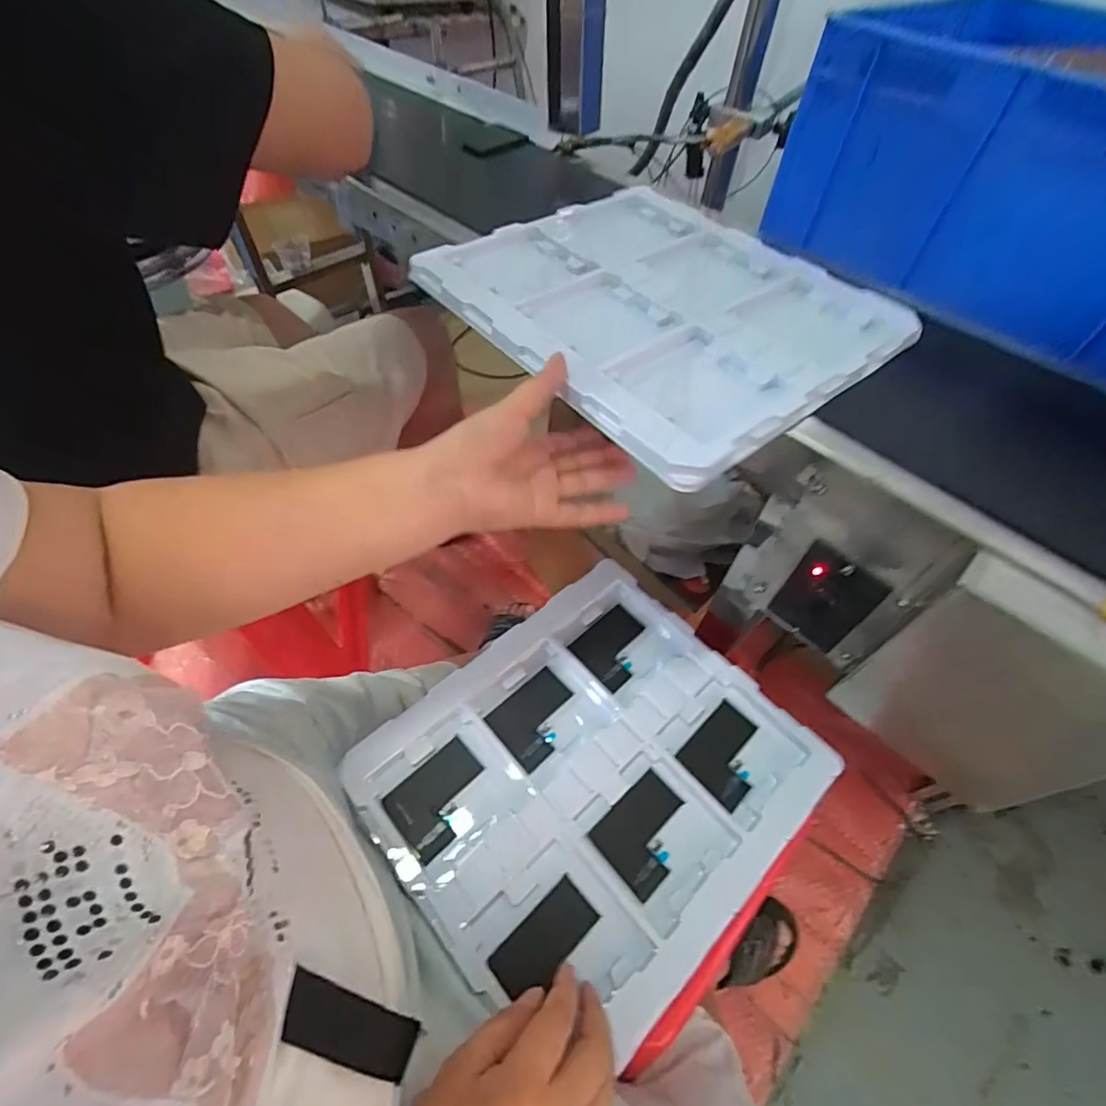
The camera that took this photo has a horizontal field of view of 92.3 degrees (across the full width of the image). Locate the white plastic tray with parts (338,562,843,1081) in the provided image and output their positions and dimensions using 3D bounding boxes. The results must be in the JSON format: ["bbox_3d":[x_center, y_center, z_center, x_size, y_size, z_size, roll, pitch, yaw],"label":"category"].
[{"bbox_3d":[0.035,0.176,0.436,0.311,0.018,0.279,-35,63,-26],"label":"white plastic tray with parts"}]

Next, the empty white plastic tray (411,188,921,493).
[{"bbox_3d":[0.085,-0.202,0.425,0.263,0.025,0.316,-33,62,-24],"label":"empty white plastic tray"}]

